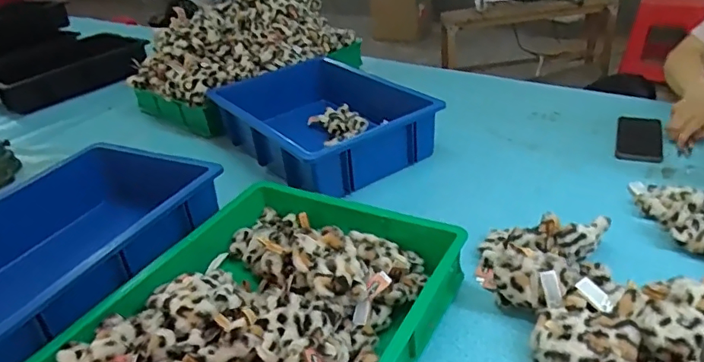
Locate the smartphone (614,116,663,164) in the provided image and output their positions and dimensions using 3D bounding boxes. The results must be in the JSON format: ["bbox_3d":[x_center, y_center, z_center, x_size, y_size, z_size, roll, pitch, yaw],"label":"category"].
[{"bbox_3d":[0.560,-0.085,1.042,0.077,0.012,0.172,8,34,24],"label":"smartphone"}]

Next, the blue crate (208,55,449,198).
[{"bbox_3d":[-0.060,-0.122,1.136,0.321,0.120,0.434,-24,34,-26],"label":"blue crate"}]

